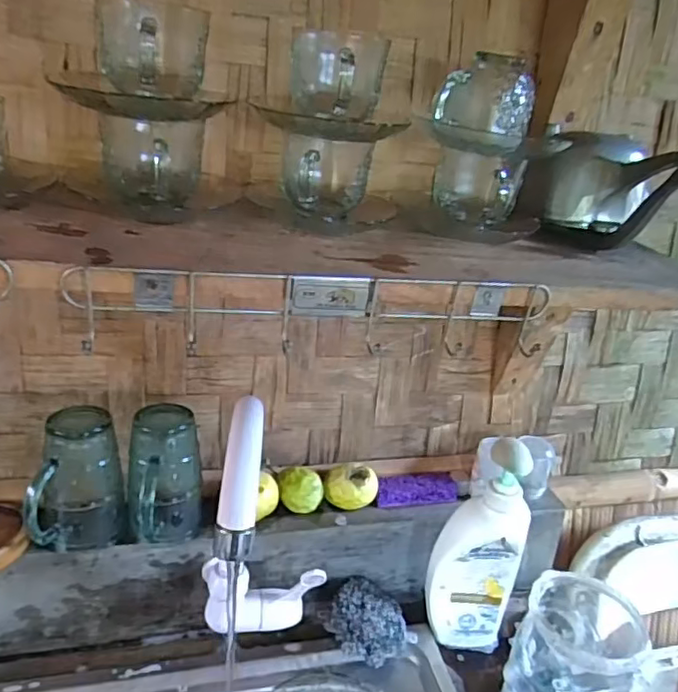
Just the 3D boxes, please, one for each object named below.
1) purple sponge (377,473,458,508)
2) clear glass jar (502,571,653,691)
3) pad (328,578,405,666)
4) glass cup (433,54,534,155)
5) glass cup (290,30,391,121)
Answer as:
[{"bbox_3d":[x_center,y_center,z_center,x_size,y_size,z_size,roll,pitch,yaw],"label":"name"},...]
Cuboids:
[{"bbox_3d":[0.091,0.168,0.685,0.097,0.020,0.037,-1,27,-17],"label":"purple sponge"},{"bbox_3d":[0.212,0.298,0.545,0.099,0.149,0.106,6,25,-3],"label":"clear glass jar"},{"bbox_3d":[0.032,0.296,0.630,0.080,0.044,0.087,19,28,22],"label":"pad"},{"bbox_3d":[0.122,-0.205,0.497,0.077,0.071,0.064,15,26,16],"label":"glass cup"},{"bbox_3d":[-0.001,-0.215,0.473,0.073,0.062,0.081,5,25,-5],"label":"glass cup"}]

